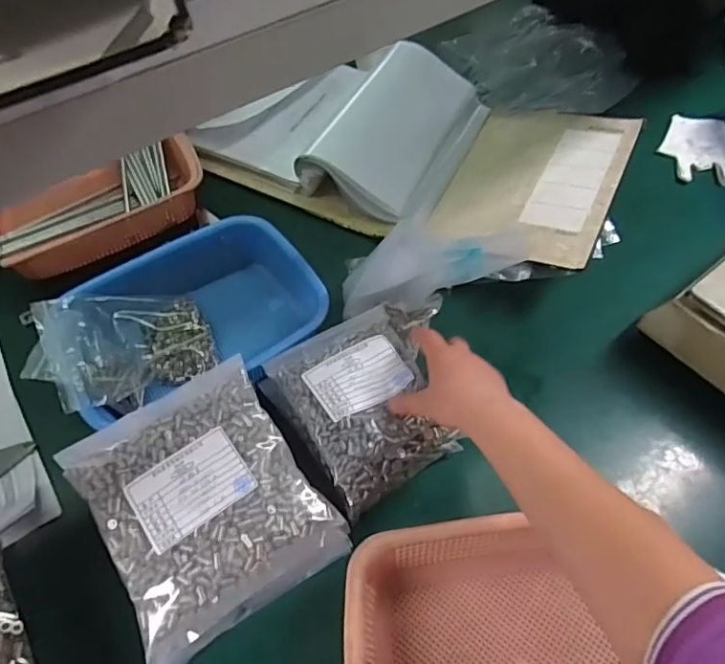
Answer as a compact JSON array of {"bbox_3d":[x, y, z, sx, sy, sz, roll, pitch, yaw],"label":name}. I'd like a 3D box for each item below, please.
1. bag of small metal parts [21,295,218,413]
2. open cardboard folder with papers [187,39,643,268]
[{"bbox_3d":[-0.263,0.013,0.616,0.169,0.079,0.131,-31,64,-20],"label":"bag of small metal parts"},{"bbox_3d":[0.059,-0.302,0.816,0.614,0.081,0.376,25,60,13],"label":"open cardboard folder with papers"}]

